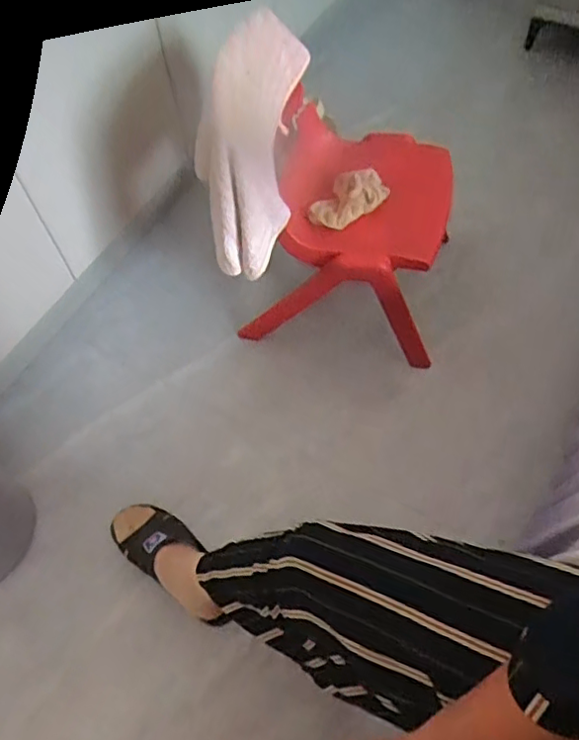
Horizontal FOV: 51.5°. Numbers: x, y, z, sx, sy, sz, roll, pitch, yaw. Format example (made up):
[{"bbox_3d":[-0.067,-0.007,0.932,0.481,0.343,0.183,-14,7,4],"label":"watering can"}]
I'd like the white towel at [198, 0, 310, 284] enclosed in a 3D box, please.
[{"bbox_3d":[-0.058,-0.338,0.898,0.129,0.157,0.381,8,91,6],"label":"white towel"}]

